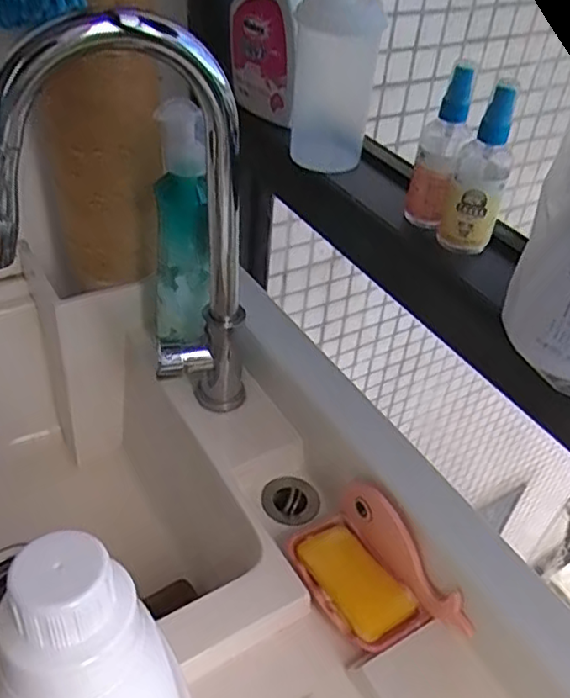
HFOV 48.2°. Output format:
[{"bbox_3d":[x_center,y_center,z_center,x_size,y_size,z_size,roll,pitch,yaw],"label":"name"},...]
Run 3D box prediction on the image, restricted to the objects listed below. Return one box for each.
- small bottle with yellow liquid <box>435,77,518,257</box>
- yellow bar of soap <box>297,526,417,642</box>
[{"bbox_3d":[0.154,-0.140,0.498,0.043,0.126,0.045,16,42,12],"label":"small bottle with yellow liquid"},{"bbox_3d":[0.061,0.200,0.563,0.059,0.013,0.105,-22,48,-27],"label":"yellow bar of soap"}]

